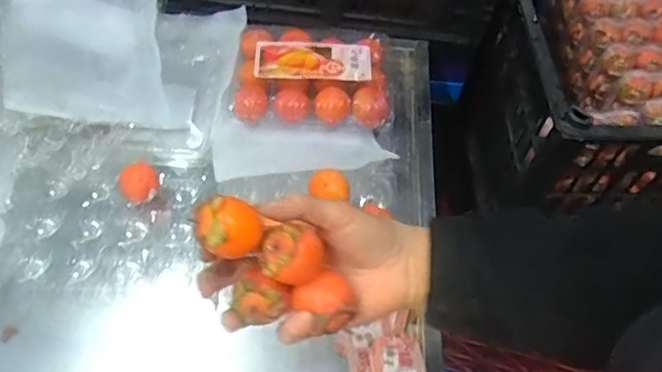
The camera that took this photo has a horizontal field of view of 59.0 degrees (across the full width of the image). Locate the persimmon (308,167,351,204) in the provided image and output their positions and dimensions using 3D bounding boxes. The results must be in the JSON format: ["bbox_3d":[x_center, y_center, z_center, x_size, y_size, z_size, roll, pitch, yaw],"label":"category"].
[{"bbox_3d":[-0.004,0.001,0.625,0.044,0.038,0.035,-8,58,-9],"label":"persimmon"}]

